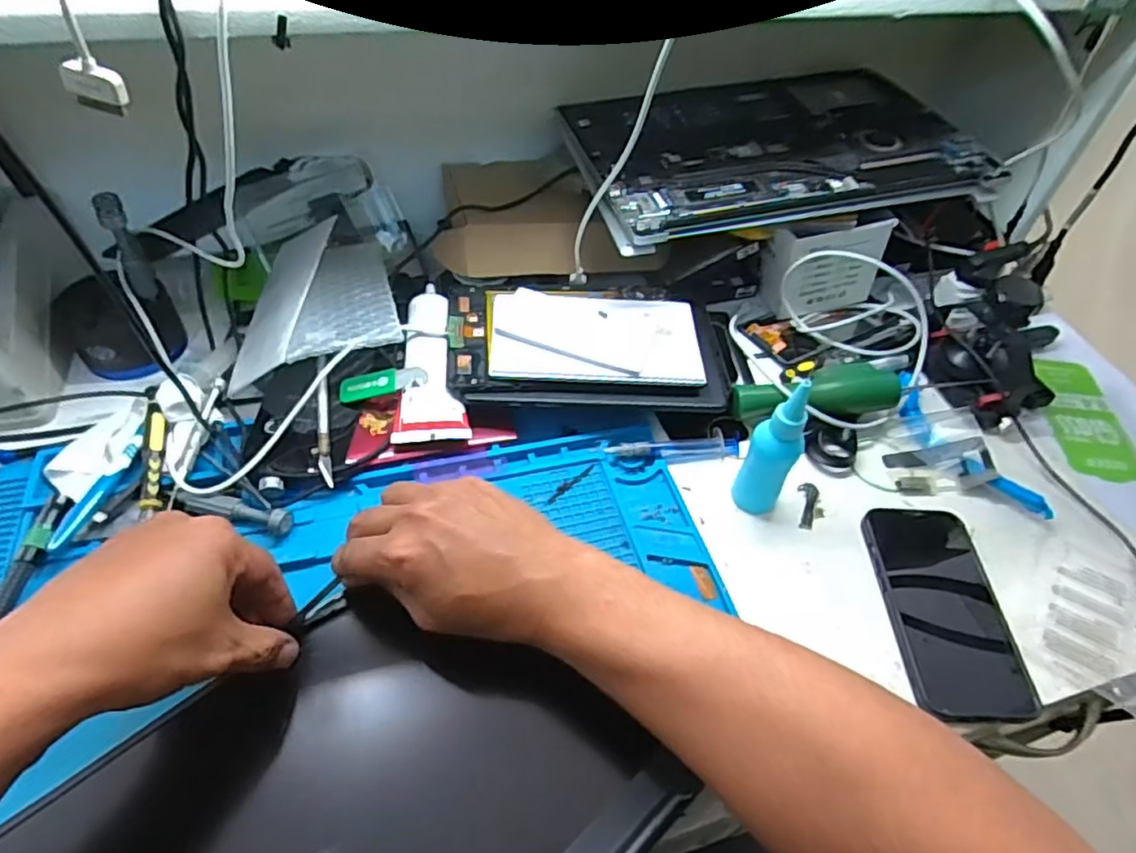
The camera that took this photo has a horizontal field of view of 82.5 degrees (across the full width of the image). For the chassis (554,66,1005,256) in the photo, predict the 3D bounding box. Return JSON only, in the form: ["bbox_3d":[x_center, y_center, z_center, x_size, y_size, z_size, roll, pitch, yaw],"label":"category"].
[{"bbox_3d":[0.189,-0.265,0.606,0.371,0.034,0.217,-12,52,-15],"label":"chassis"}]

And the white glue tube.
[{"bbox_3d":[-0.110,-0.058,0.526,0.054,0.024,0.161,-3,50,-8],"label":"white glue tube"}]

